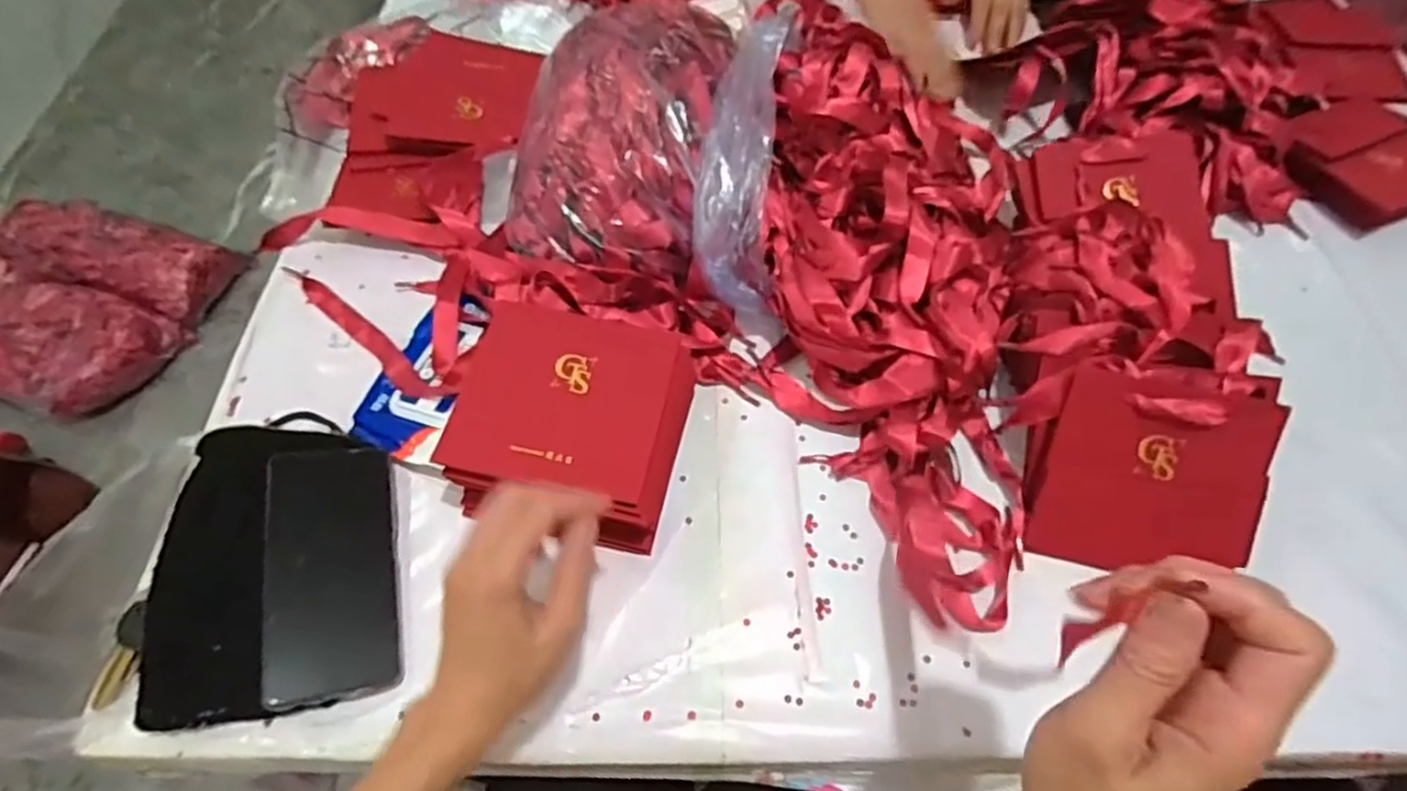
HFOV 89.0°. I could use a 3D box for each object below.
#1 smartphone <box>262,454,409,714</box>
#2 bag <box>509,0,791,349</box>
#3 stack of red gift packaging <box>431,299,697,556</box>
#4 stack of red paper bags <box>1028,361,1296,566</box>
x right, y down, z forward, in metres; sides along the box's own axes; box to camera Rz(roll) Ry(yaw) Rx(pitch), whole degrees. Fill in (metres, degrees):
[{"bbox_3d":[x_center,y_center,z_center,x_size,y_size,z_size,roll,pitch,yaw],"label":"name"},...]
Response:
[{"bbox_3d":[-0.241,0.115,0.469,0.078,0.014,0.157,1,71,-30],"label":"smartphone"},{"bbox_3d":[-0.035,-0.228,0.622,0.223,0.100,0.287,8,58,3],"label":"bag"},{"bbox_3d":[-0.096,0.021,0.527,0.152,0.073,0.161,10,58,4],"label":"stack of red gift packaging"},{"bbox_3d":[0.312,0.052,0.503,0.152,0.143,0.028,5,17,9],"label":"stack of red paper bags"}]

